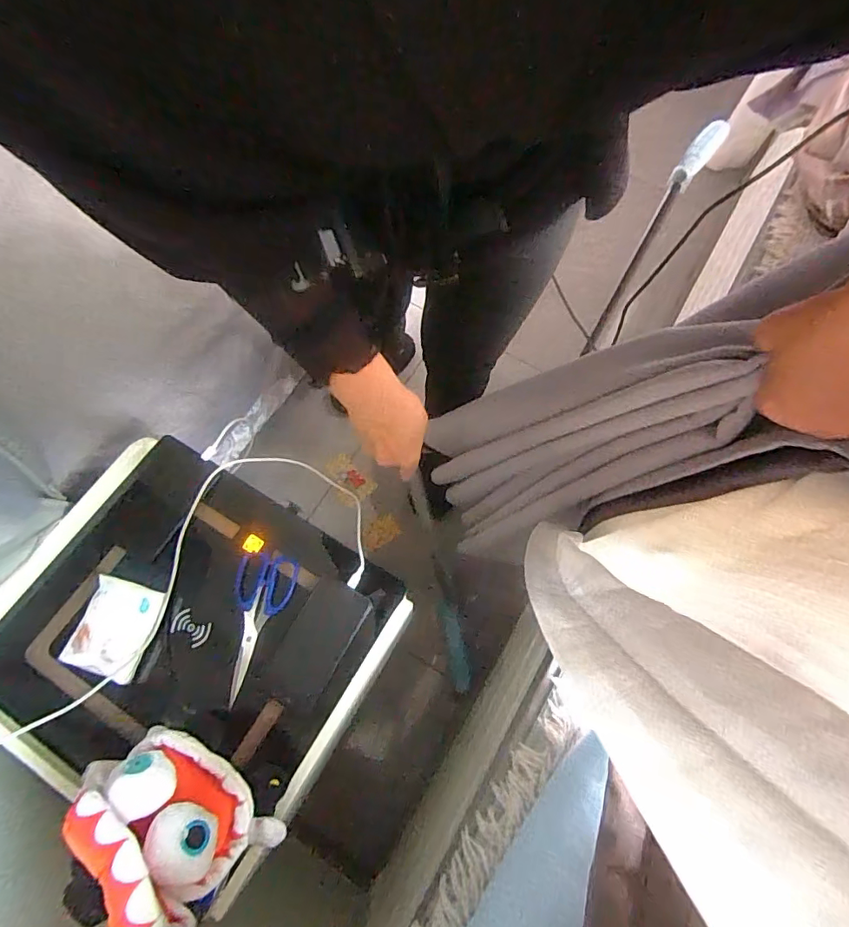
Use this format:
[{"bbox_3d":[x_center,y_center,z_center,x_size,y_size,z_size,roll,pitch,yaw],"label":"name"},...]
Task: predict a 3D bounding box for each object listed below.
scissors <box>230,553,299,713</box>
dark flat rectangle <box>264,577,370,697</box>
[{"bbox_3d":[-0.218,0.204,0.643,0.079,0.007,0.178,9,69,2],"label":"scissors"},{"bbox_3d":[-0.133,0.220,0.641,0.076,0.011,0.143,26,70,8],"label":"dark flat rectangle"}]

